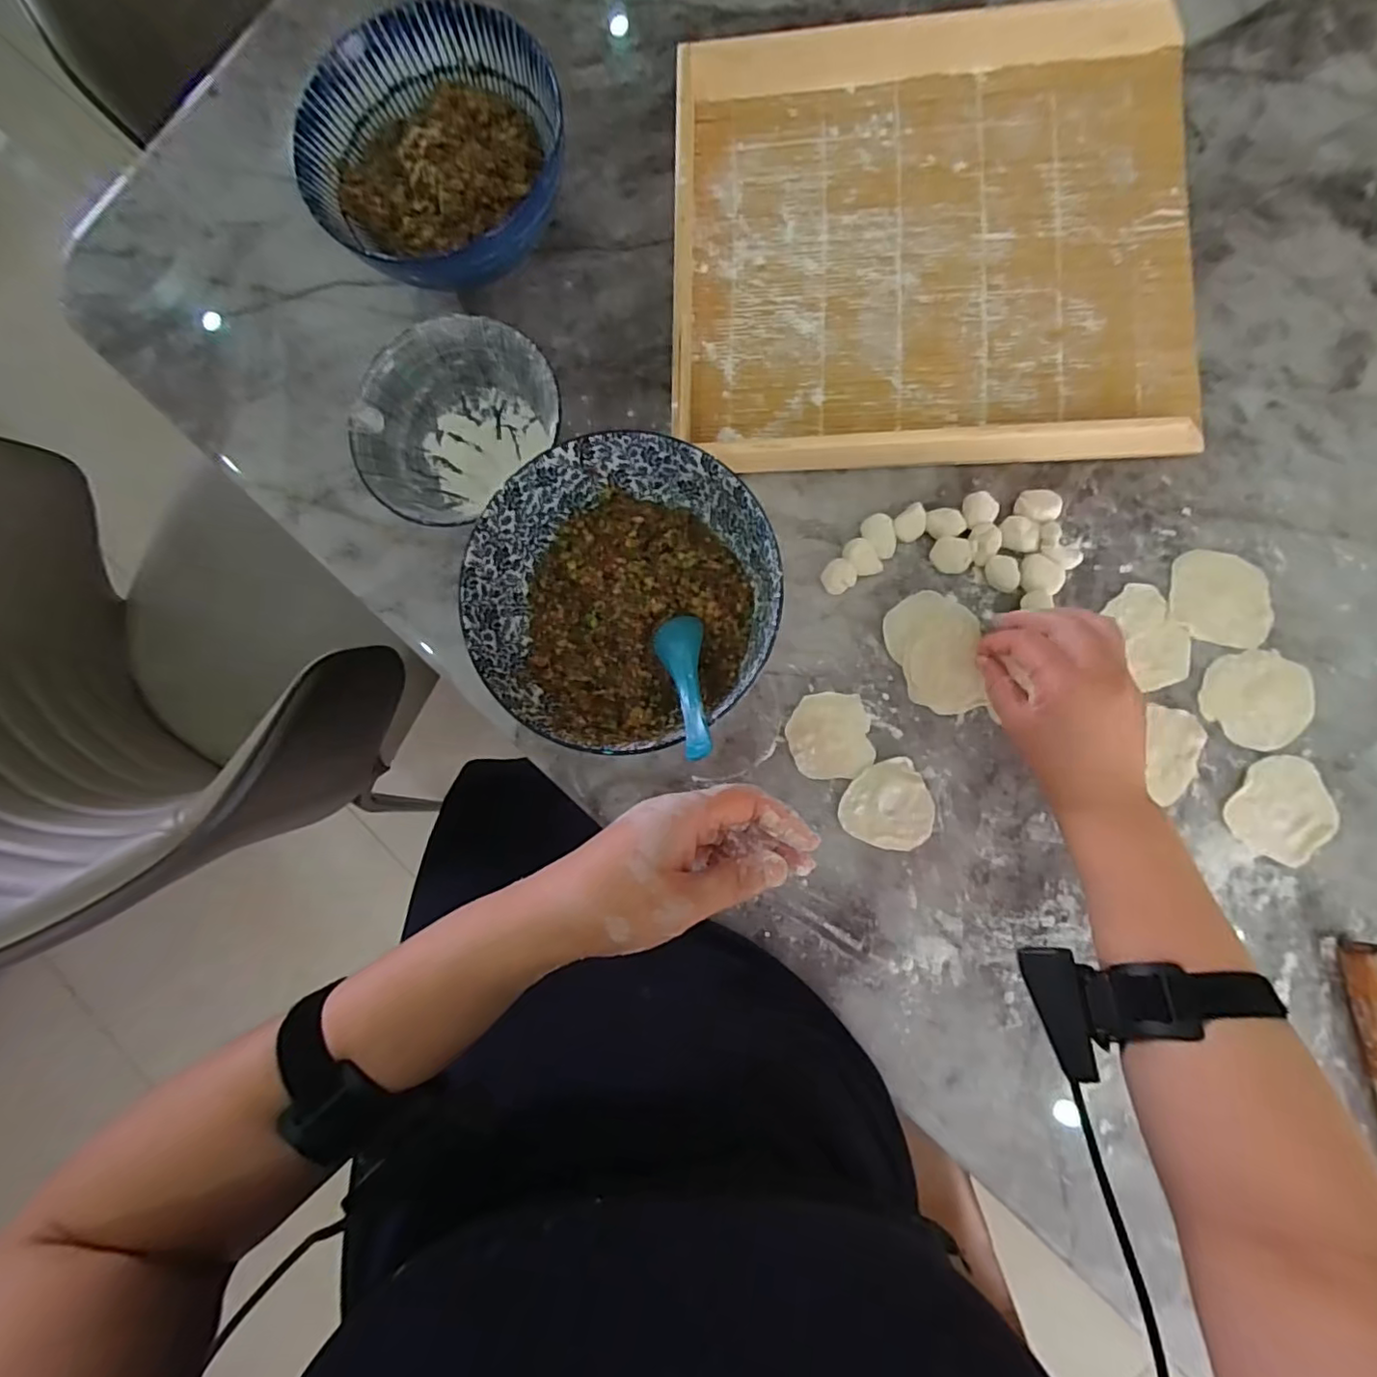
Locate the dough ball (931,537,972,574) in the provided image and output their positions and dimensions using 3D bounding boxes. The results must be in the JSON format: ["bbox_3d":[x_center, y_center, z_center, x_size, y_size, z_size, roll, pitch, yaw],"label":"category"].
[{"bbox_3d":[0.203,-0.103,0.461,0.028,0.012,0.027,0,86,6],"label":"dough ball"}]

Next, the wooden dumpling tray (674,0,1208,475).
[{"bbox_3d":[0.186,-0.351,0.464,0.386,0.040,0.366,-1,86,6],"label":"wooden dumpling tray"}]

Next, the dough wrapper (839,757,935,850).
[{"bbox_3d":[0.155,0.092,0.458,0.067,0.004,0.065,0,86,6],"label":"dough wrapper"}]

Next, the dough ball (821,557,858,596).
[{"bbox_3d":[0.118,-0.088,0.469,0.025,0.016,0.025,0,86,6],"label":"dough ball"}]

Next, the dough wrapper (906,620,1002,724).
[{"bbox_3d":[0.195,-0.015,0.457,0.053,0.010,0.068,-6,86,5],"label":"dough wrapper"}]

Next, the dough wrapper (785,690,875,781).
[{"bbox_3d":[0.110,0.037,0.466,0.063,0.004,0.065,-6,86,5],"label":"dough wrapper"}]

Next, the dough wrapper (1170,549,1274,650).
[{"bbox_3d":[0.396,-0.067,0.442,0.067,0.004,0.066,8,87,6],"label":"dough wrapper"}]

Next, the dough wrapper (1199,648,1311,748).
[{"bbox_3d":[0.418,0.006,0.435,0.070,0.004,0.073,0,86,6],"label":"dough wrapper"}]

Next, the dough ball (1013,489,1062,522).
[{"bbox_3d":[0.266,-0.139,0.456,0.031,0.015,0.026,-5,86,5],"label":"dough ball"}]

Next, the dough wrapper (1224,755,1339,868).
[{"bbox_3d":[0.430,0.086,0.429,0.065,0.004,0.071,0,86,6],"label":"dough wrapper"}]

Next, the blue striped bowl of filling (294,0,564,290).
[{"bbox_3d":[-0.193,-0.423,0.486,0.192,0.084,0.180,-1,85,7],"label":"blue striped bowl of filling"}]

